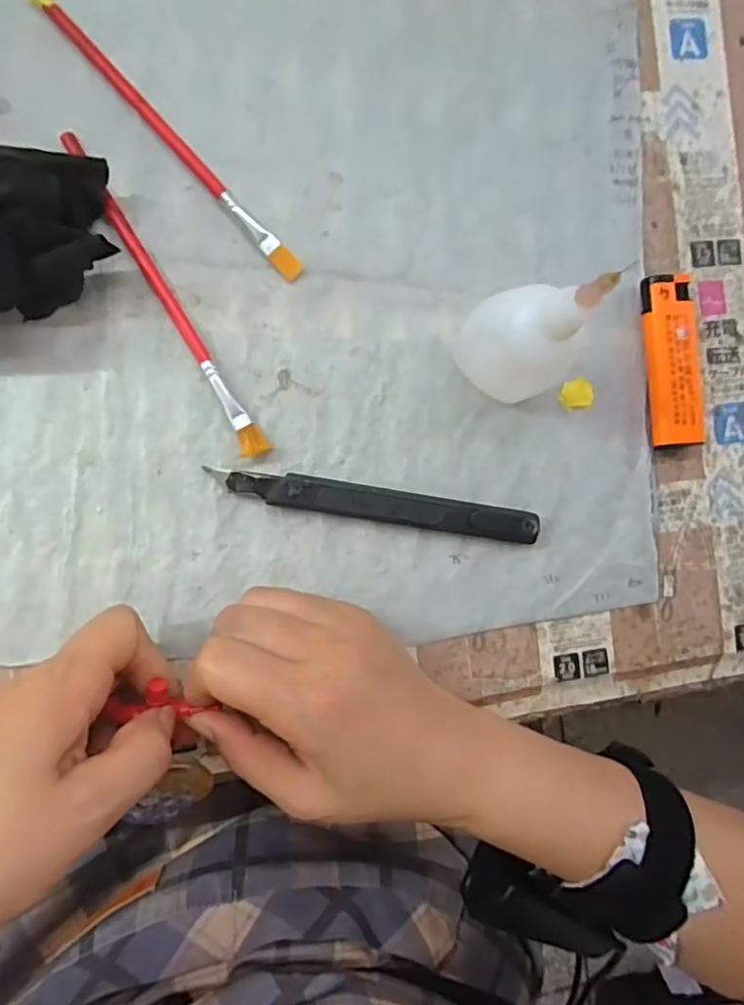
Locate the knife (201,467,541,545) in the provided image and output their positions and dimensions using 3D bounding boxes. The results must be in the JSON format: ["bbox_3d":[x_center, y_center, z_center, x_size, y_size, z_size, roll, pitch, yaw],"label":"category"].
[{"bbox_3d":[0.004,0.001,0.269,0.143,0.010,0.014,9,88,-10],"label":"knife"}]

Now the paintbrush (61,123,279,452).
[{"bbox_3d":[-0.086,-0.086,0.256,0.011,0.007,0.151,-31,95,-9],"label":"paintbrush"}]

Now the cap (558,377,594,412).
[{"bbox_3d":[0.097,-0.051,0.290,0.017,0.005,0.015,-9,91,-10],"label":"cap"}]

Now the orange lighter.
[{"bbox_3d":[0.142,-0.067,0.290,0.021,0.015,0.079,-6,91,-10],"label":"orange lighter"}]

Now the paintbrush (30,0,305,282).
[{"bbox_3d":[-0.086,-0.154,0.258,0.009,0.005,0.153,-45,97,-7],"label":"paintbrush"}]

